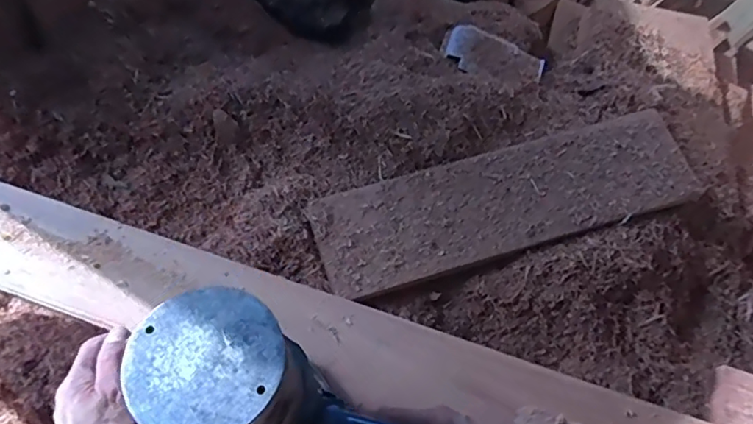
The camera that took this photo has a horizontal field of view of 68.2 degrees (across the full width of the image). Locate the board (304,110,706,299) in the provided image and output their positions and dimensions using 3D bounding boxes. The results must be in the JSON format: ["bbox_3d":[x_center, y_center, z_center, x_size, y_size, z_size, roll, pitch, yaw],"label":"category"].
[{"bbox_3d":[0.226,-0.024,0.947,0.662,0.028,0.173,-15,61,-10],"label":"board"}]

